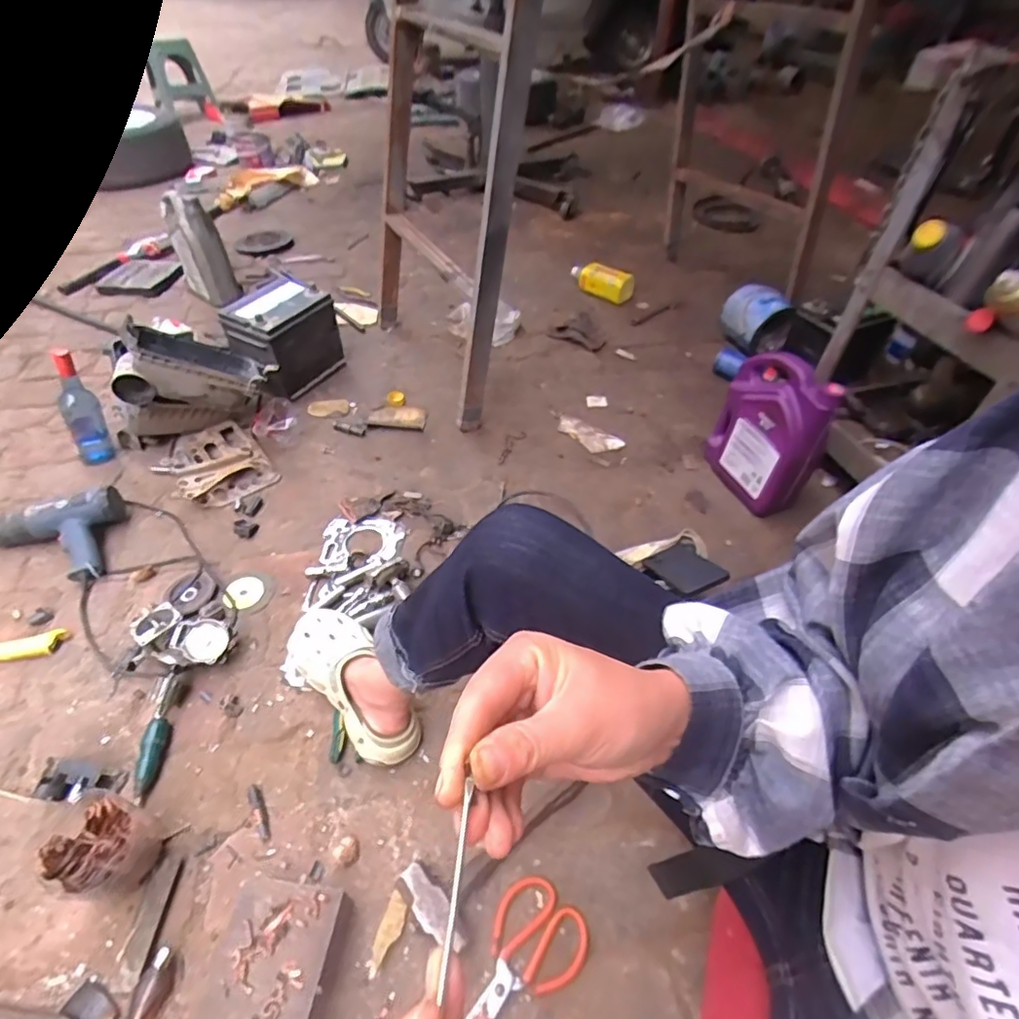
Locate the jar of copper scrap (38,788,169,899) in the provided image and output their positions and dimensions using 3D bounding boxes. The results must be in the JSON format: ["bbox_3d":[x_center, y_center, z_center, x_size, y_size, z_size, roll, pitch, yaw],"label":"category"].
[{"bbox_3d":[-0.491,0.408,0.671,0.114,0.124,0.098,11,49,7],"label":"jar of copper scrap"}]

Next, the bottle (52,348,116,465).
[{"bbox_3d":[-0.866,-0.203,1.124,0.064,0.237,0.055,-3,29,-7],"label":"bottle"}]

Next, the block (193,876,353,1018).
[{"bbox_3d":[-0.268,0.540,0.600,0.125,0.067,0.227,8,49,4],"label":"block"}]

